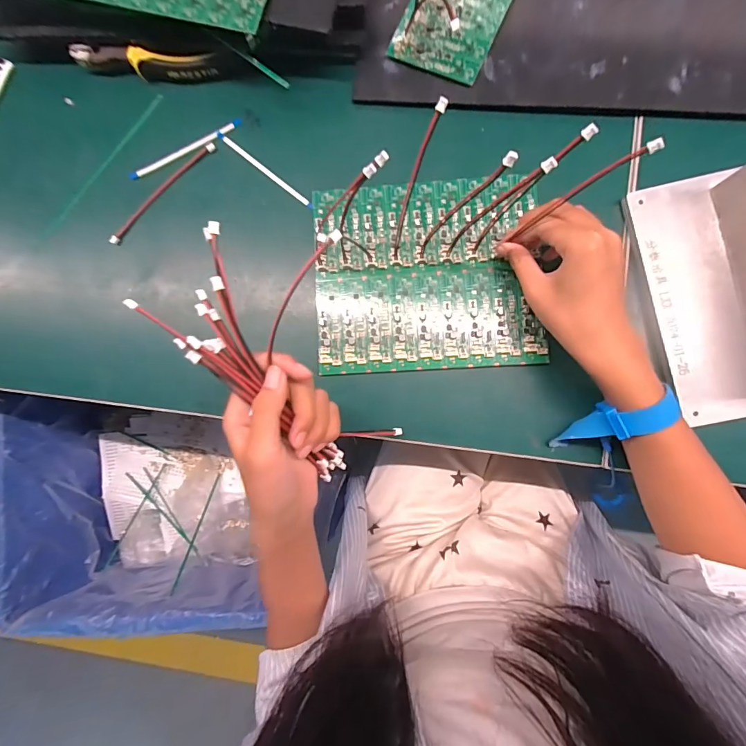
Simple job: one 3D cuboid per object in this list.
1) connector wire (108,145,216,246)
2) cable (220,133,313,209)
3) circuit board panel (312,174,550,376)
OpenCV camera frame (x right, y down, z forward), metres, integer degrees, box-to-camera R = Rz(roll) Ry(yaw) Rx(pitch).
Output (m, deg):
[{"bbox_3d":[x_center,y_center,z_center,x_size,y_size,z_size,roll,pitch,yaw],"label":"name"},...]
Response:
[{"bbox_3d":[-0.202,-0.172,0.375,0.133,0.005,0.013,-43,85,2],"label":"connector wire"},{"bbox_3d":[-0.102,-0.192,0.370,0.116,0.004,0.006,39,91,5],"label":"cable"},{"bbox_3d":[0.045,-0.087,0.347,0.190,0.007,0.165,-3,87,5],"label":"circuit board panel"}]

